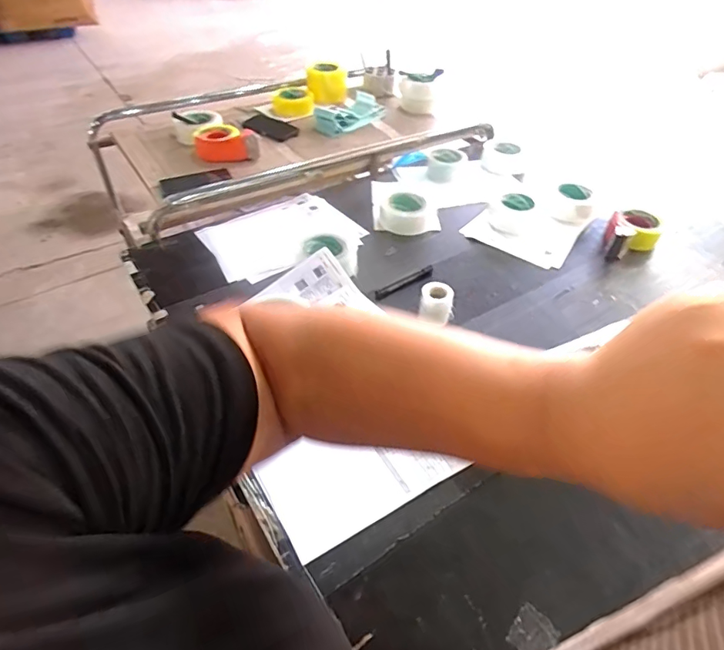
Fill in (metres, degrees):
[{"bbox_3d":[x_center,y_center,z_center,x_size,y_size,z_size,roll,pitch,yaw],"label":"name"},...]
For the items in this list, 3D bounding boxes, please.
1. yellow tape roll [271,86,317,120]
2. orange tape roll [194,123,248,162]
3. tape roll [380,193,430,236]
[{"bbox_3d":[-0.222,-0.709,1.497,0.126,0.054,0.134,-19,49,-20],"label":"yellow tape roll"},{"bbox_3d":[-0.390,-0.509,1.304,0.135,0.050,0.148,-10,46,-12],"label":"orange tape roll"},{"bbox_3d":[0.100,-0.265,1.102,0.108,0.049,0.107,1,45,-1],"label":"tape roll"}]

